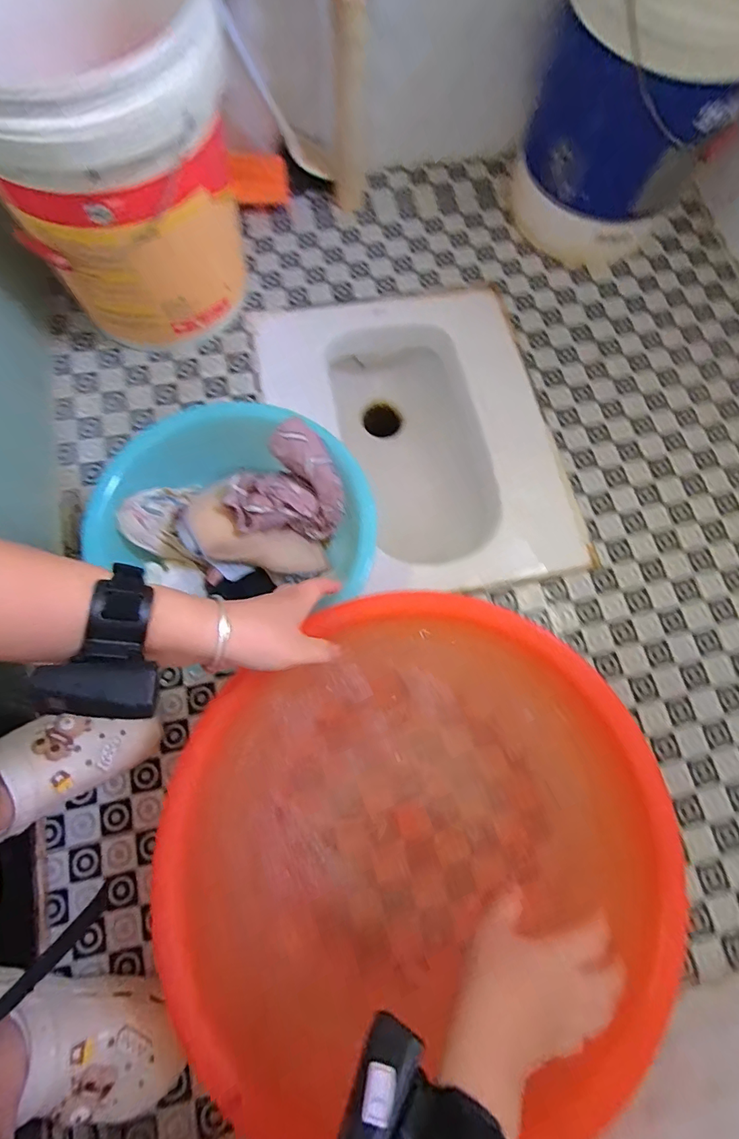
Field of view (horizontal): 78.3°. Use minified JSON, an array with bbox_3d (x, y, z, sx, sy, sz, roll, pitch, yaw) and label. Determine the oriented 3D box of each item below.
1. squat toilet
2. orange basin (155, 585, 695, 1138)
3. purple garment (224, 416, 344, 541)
[{"bbox_3d":[0.059,-0.168,0.730,0.395,0.188,0.483,-11,75,-5],"label":"squat toilet"},{"bbox_3d":[0.074,0.242,0.455,0.429,0.128,0.402,0,72,-1],"label":"orange basin"},{"bbox_3d":[-0.094,-0.095,0.508,0.121,0.086,0.100,-14,76,-6],"label":"purple garment"}]

